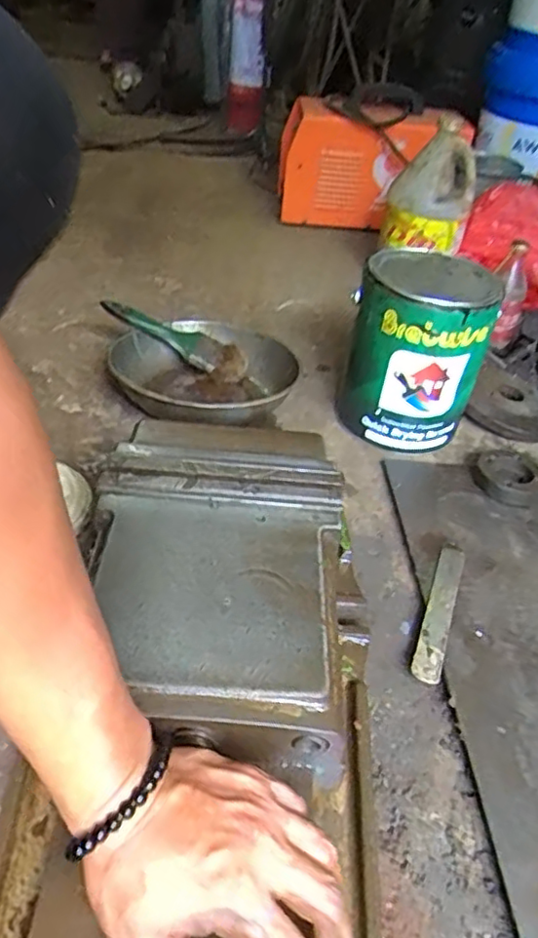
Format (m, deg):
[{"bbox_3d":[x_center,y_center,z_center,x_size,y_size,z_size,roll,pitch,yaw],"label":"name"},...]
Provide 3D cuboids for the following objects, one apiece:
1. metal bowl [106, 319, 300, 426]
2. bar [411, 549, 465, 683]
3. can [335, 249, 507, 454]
[{"bbox_3d":[-0.081,-0.120,0.831,0.235,0.076,0.247,-1,38,-11],"label":"metal bowl"},{"bbox_3d":[0.166,0.131,0.610,0.026,0.013,0.176,17,39,14],"label":"bar"},{"bbox_3d":[0.186,-0.150,0.802,0.154,0.205,0.154,4,37,-3],"label":"can"}]

